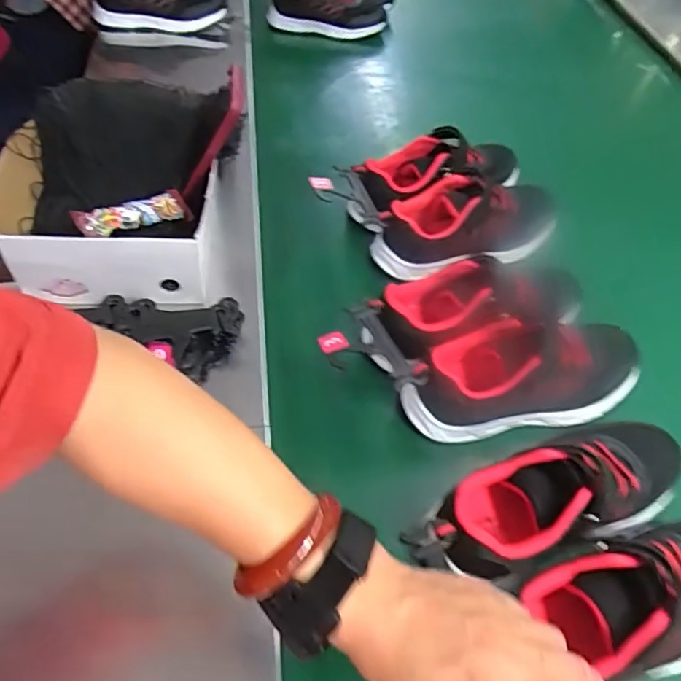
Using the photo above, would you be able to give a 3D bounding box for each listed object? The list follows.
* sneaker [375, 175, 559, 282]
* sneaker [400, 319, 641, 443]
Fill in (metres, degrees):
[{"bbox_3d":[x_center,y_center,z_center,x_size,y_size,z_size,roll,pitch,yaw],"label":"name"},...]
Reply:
[{"bbox_3d":[0.157,-0.141,0.672,0.237,0.081,0.092,-16,54,-19],"label":"sneaker"},{"bbox_3d":[0.176,0.026,0.539,0.234,0.081,0.086,-6,52,-12],"label":"sneaker"}]

